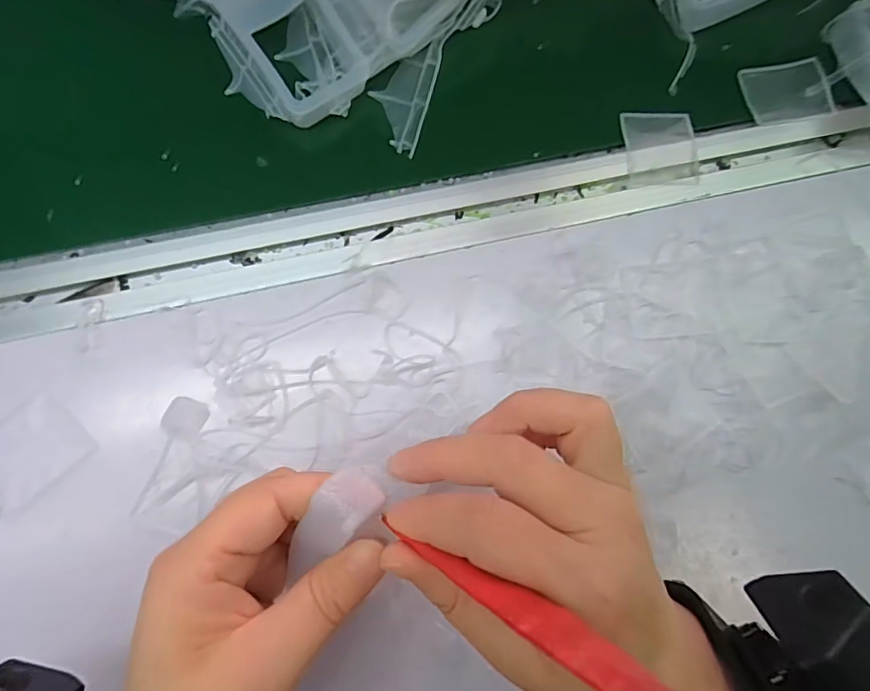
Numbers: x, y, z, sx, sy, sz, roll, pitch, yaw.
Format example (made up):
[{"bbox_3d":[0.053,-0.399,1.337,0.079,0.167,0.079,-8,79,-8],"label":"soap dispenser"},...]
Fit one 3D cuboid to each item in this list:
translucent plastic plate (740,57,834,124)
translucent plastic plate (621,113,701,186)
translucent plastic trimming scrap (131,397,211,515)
[{"bbox_3d":[0.226,-0.163,0.317,0.052,0.004,0.040,-9,83,-5],"label":"translucent plastic plate"},{"bbox_3d":[0.142,-0.124,0.309,0.045,0.005,0.050,-1,82,-4],"label":"translucent plastic plate"},{"bbox_3d":[-0.135,0.057,0.256,0.023,0.004,0.059,13,81,-2],"label":"translucent plastic trimming scrap"}]

